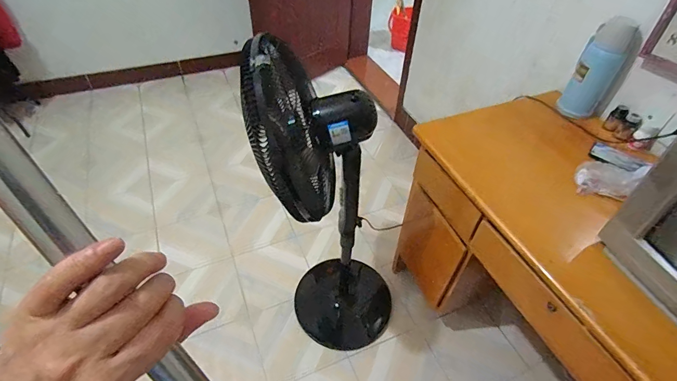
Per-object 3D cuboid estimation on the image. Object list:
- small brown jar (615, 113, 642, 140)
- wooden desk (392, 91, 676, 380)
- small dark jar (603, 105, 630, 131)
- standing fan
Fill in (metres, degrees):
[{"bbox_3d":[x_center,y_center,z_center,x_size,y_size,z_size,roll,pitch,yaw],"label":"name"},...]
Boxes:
[{"bbox_3d":[0.857,-0.186,1.092,0.045,0.066,0.049,35,53,29],"label":"small brown jar"},{"bbox_3d":[0.679,0.352,1.060,0.537,0.654,1.163,-15,47,-18],"label":"wooden desk"},{"bbox_3d":[0.846,-0.221,1.126,0.042,0.068,0.041,35,53,29],"label":"small dark jar"},{"bbox_3d":[0.002,0.114,1.163,0.414,1.148,0.337,-4,44,-7],"label":"standing fan"}]

